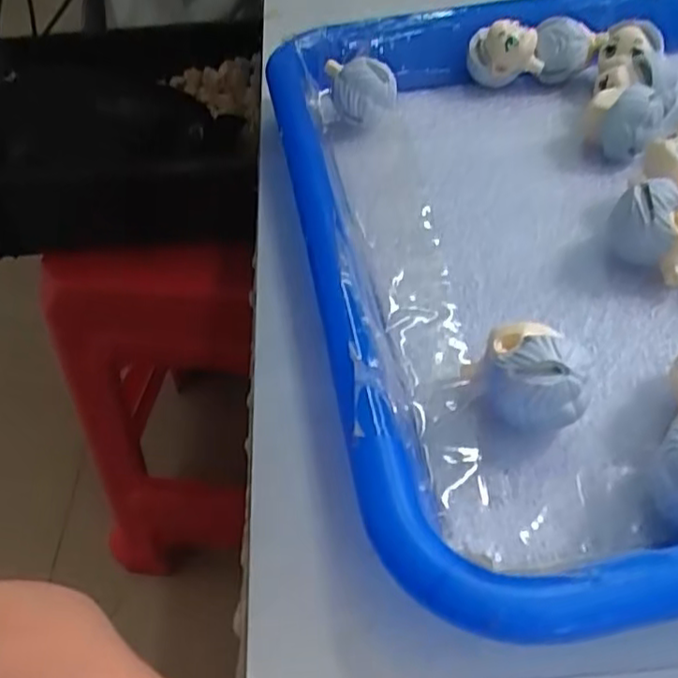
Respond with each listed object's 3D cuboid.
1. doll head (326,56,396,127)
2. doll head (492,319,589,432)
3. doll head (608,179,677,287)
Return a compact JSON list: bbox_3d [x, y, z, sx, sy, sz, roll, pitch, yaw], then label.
[{"bbox_3d":[0.009,-0.092,0.252,0.025,0.024,0.017,0,47,6],"label":"doll head"},{"bbox_3d":[0.046,0.009,0.155,0.020,0.026,0.017,3,48,8],"label":"doll head"},{"bbox_3d":[0.090,-0.030,0.189,0.026,0.024,0.017,32,57,29],"label":"doll head"}]

